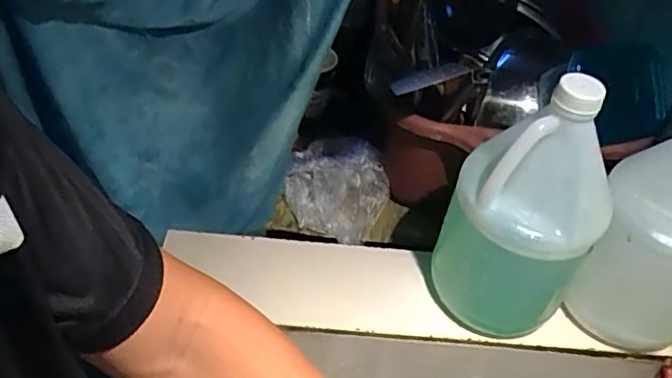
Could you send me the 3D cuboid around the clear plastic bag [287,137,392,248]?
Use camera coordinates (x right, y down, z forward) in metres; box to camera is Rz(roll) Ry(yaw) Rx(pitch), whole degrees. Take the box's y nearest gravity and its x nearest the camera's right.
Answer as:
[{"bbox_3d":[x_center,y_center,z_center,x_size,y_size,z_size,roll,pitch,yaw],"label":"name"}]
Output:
[{"bbox_3d":[0.005,-0.005,0.861,0.138,0.069,0.143,18,46,11],"label":"clear plastic bag"}]

